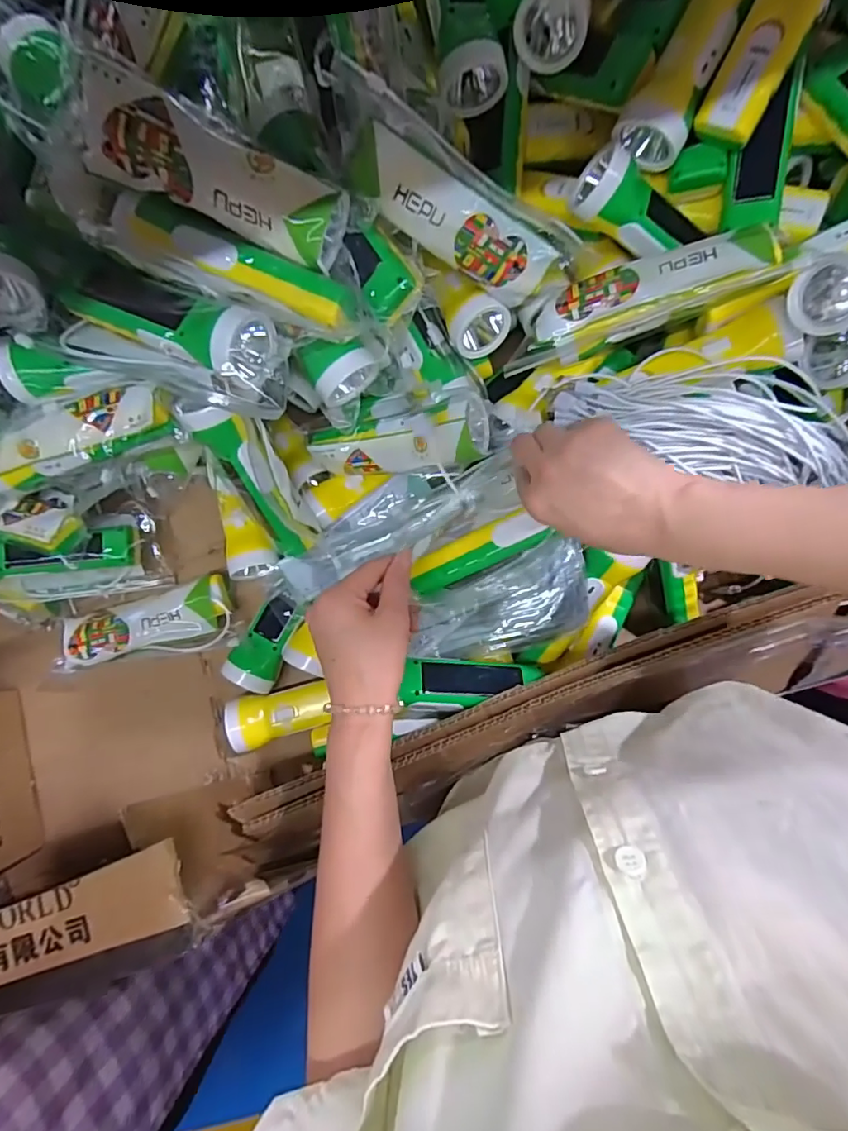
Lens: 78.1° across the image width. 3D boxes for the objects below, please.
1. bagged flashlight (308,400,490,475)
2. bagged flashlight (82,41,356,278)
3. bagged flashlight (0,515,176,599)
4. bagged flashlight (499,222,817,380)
[{"bbox_3d":[-0.028,-0.109,0.465,0.166,0.073,0.058,-3,85,26],"label":"bagged flashlight"},{"bbox_3d":[-0.136,-0.256,0.342,0.167,0.055,0.054,21,87,-12],"label":"bagged flashlight"},{"bbox_3d":[-0.388,-0.004,0.538,0.218,0.090,0.079,-9,84,-14],"label":"bagged flashlight"},{"bbox_3d":[0.174,-0.214,0.411,0.186,0.036,0.058,-14,84,23],"label":"bagged flashlight"}]

